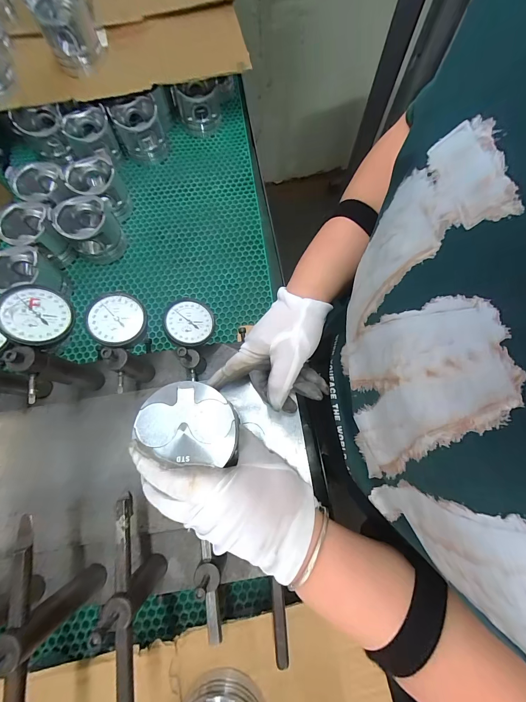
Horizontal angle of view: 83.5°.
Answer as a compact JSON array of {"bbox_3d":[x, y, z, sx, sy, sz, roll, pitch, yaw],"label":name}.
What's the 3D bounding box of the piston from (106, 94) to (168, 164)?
[{"bbox_3d":[-0.244,-0.440,0.590,0.085,0.083,0.085,0,73,0],"label":"piston"}]

